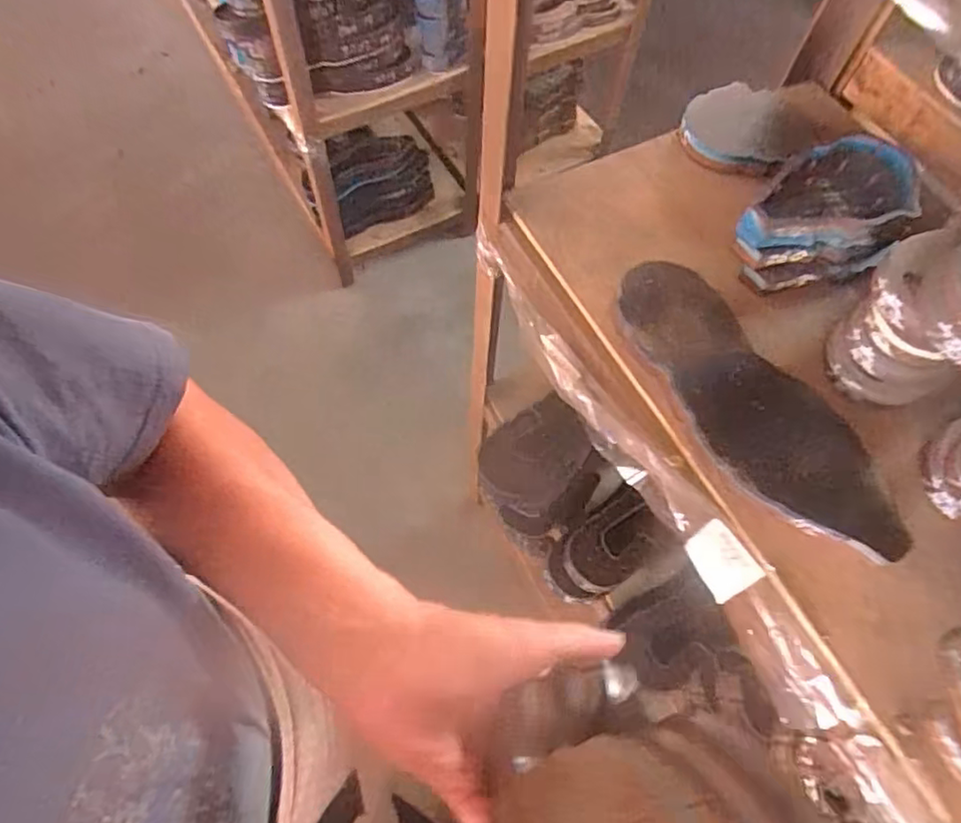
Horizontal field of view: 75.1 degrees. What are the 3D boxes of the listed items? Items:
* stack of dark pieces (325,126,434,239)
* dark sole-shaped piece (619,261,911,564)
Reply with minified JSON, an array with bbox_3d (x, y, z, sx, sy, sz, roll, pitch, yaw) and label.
[{"bbox_3d":[-0.257,-0.602,1.600,0.238,0.172,0.174,-14,66,-9],"label":"stack of dark pieces"},{"bbox_3d":[0.207,-0.006,0.486,0.095,0.021,0.274,-24,68,-14],"label":"dark sole-shaped piece"}]

